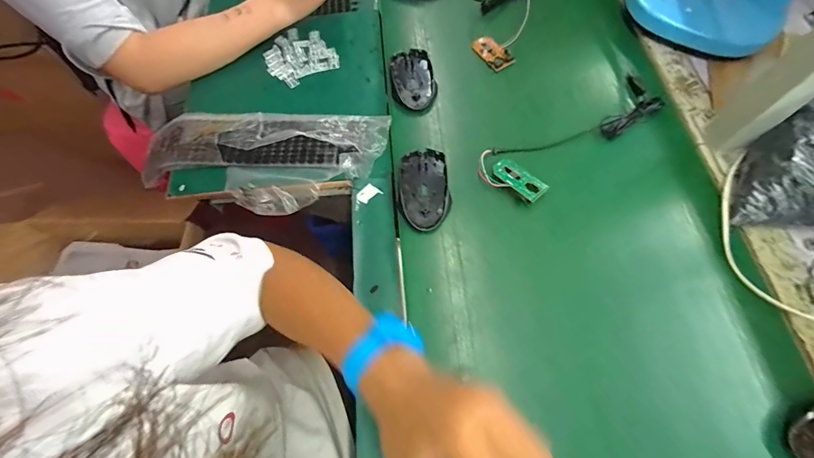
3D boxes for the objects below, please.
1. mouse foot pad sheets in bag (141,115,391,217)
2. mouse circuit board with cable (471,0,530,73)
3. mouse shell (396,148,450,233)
[{"bbox_3d":[-0.212,-0.095,0.472,0.359,0.021,0.138,1,66,3],"label":"mouse foot pad sheets in bag"},{"bbox_3d":[0.149,-0.351,0.580,0.116,0.026,0.216,24,70,14],"label":"mouse circuit board with cable"},{"bbox_3d":[0.020,-0.052,0.454,0.063,0.016,0.112,-4,66,2],"label":"mouse shell"}]

